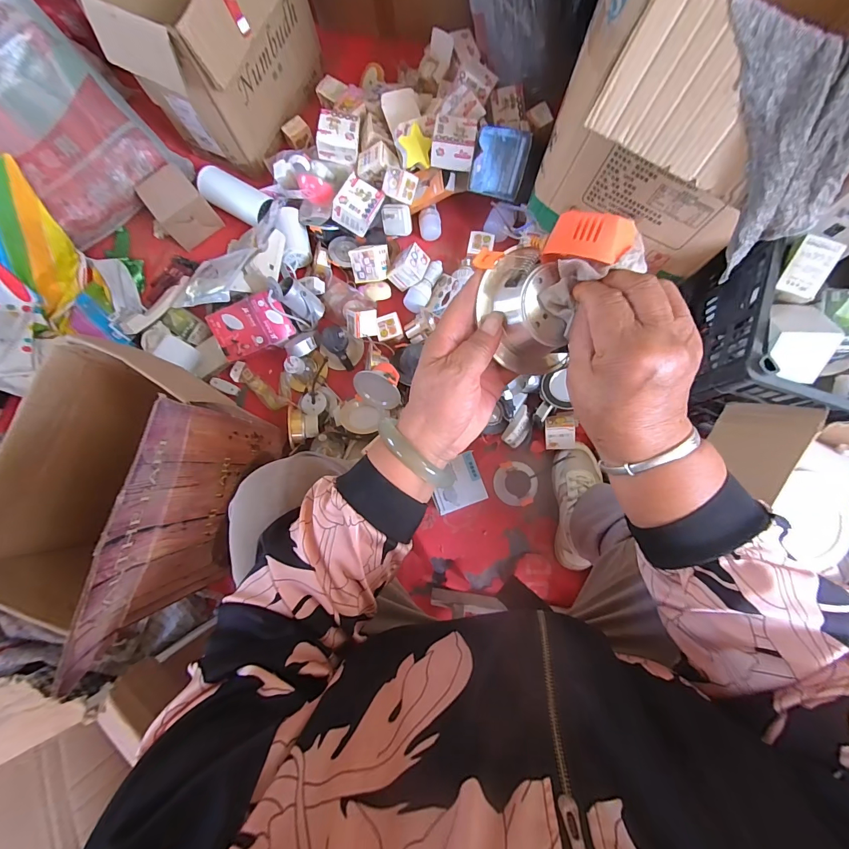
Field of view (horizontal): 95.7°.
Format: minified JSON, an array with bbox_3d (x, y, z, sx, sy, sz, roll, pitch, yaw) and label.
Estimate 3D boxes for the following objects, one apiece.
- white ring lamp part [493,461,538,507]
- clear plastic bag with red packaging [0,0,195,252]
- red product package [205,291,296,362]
[{"bbox_3d":[0.188,0.121,0.792,0.087,0.019,0.089,0,82,3],"label":"white ring lamp part"},{"bbox_3d":[-0.770,-0.575,0.777,0.340,0.250,0.378,30,84,7],"label":"clear plastic bag with red packaging"},{"bbox_3d":[-0.368,-0.208,0.814,0.150,0.027,0.103,-22,108,0],"label":"red product package"}]

